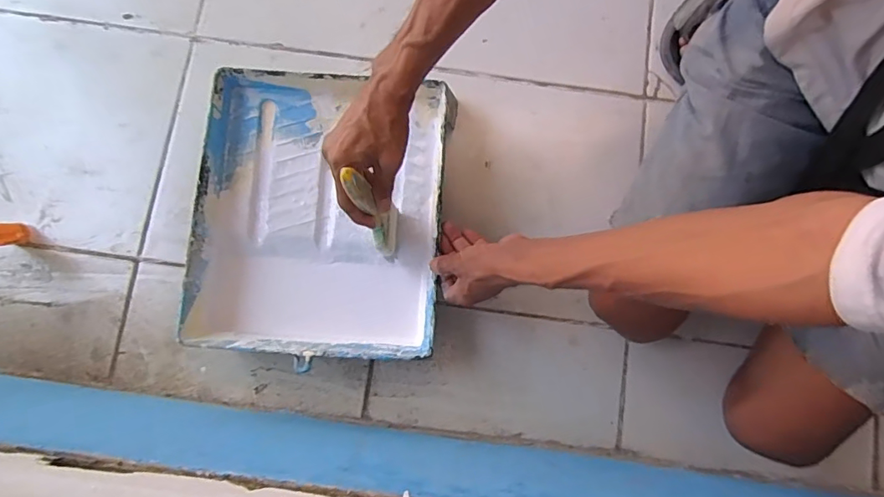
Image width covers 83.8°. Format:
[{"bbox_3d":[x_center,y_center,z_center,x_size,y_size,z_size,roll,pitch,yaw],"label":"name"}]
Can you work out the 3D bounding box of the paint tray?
[{"bbox_3d":[-0.145,-0.044,0.613,0.290,0.059,0.338,4,80,1],"label":"paint tray"}]

